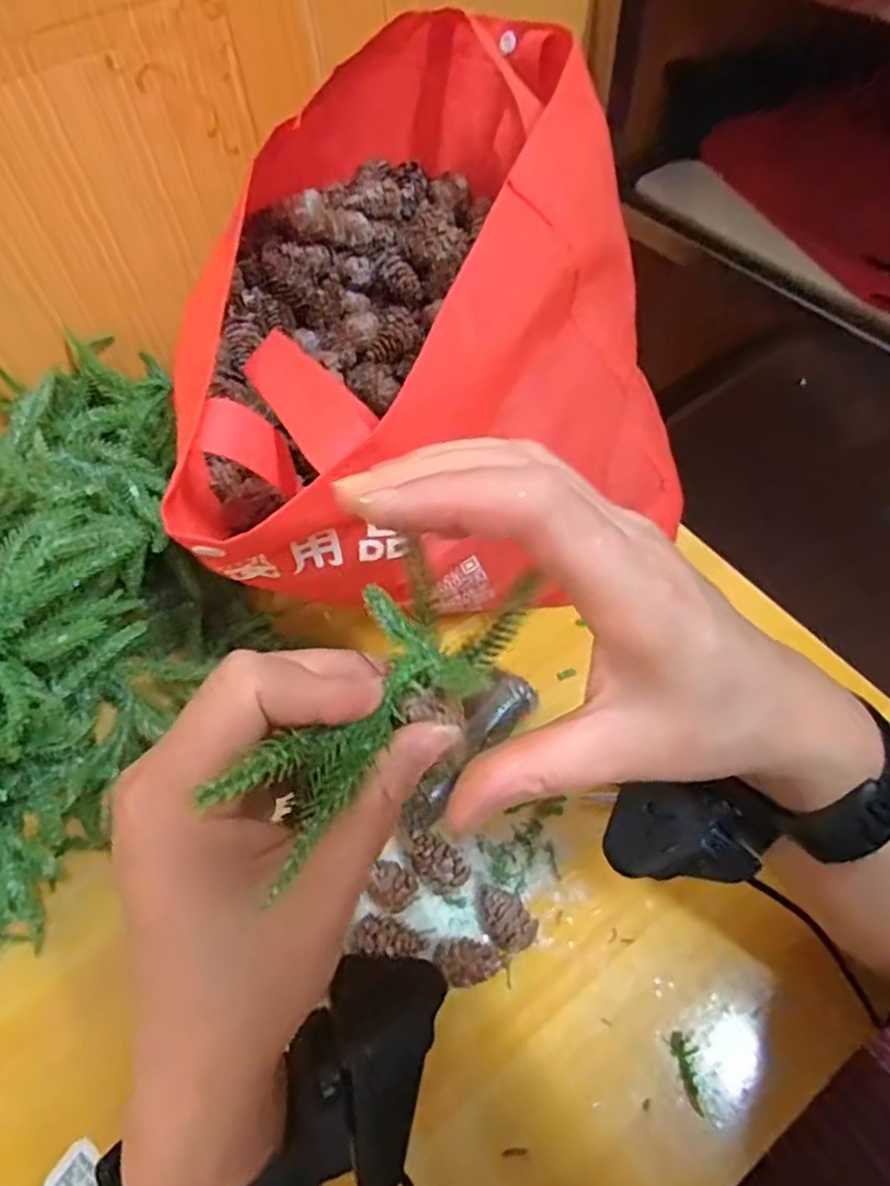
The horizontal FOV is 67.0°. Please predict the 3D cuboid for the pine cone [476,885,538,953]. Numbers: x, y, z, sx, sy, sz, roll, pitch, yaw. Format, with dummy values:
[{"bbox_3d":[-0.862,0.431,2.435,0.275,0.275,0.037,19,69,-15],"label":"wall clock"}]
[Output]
[{"bbox_3d":[0.030,0.167,0.345,0.022,0.015,0.035,-34,62,-17],"label":"pine cone"}]

